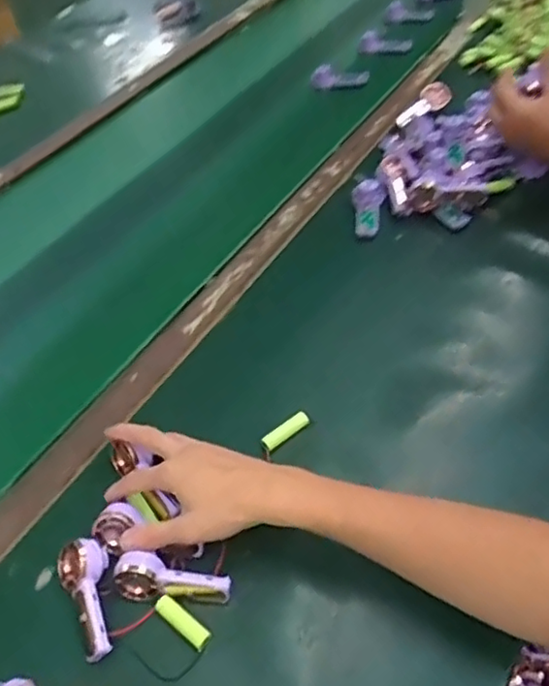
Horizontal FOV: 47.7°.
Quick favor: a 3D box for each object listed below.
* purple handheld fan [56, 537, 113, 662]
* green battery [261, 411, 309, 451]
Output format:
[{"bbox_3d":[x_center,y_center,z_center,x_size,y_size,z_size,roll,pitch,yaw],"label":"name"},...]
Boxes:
[{"bbox_3d":[-0.146,0.203,0.498,0.039,0.038,0.093,-23,51,-15],"label":"purple handheld fan"},{"bbox_3d":[0.011,0.086,0.605,0.051,0.016,0.013,-32,53,-21],"label":"green battery"}]

